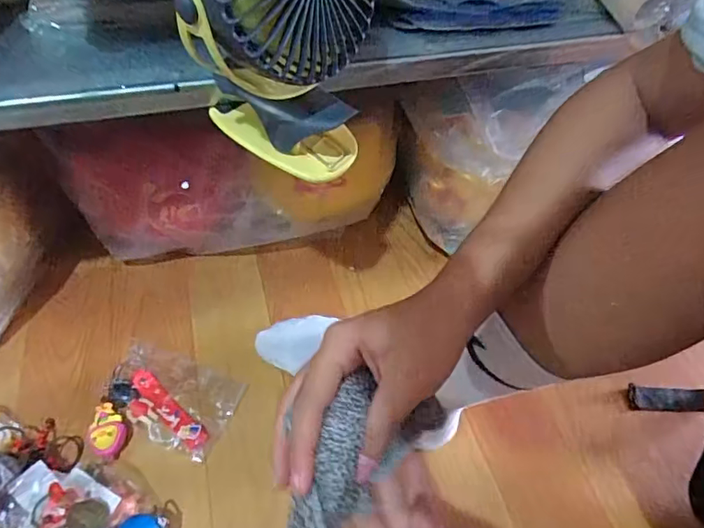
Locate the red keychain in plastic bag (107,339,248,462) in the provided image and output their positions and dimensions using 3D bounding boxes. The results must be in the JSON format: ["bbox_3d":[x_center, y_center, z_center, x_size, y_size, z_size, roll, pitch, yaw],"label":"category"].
[{"bbox_3d":[-0.178,0.126,0.497,0.128,0.009,0.085,19,51,12],"label":"red keychain in plastic bag"}]

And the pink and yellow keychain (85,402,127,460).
[{"bbox_3d":[-0.221,0.151,0.464,0.032,0.018,0.042,8,50,3],"label":"pink and yellow keychain"}]

